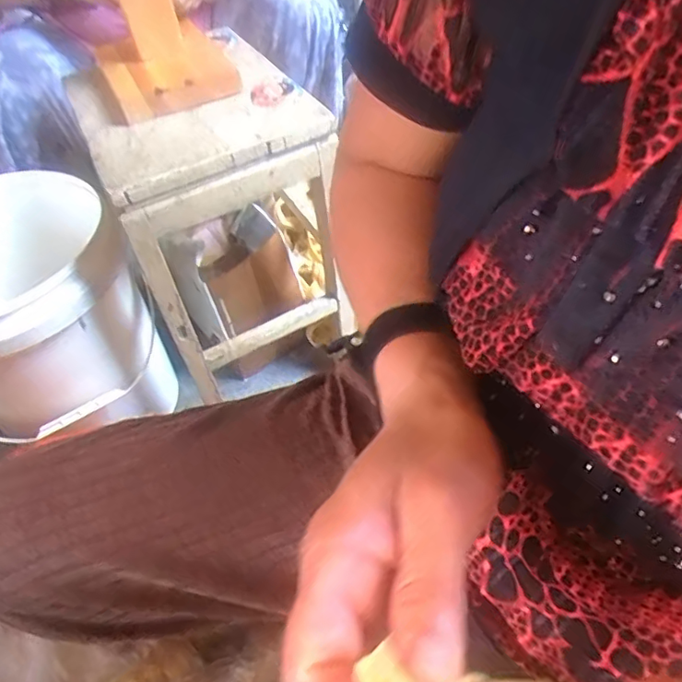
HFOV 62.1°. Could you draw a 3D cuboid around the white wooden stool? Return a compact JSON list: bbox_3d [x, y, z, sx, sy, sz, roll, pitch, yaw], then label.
[{"bbox_3d":[-0.168,-0.191,0.764,0.249,0.287,0.316,-25,52,-15],"label":"white wooden stool"}]

